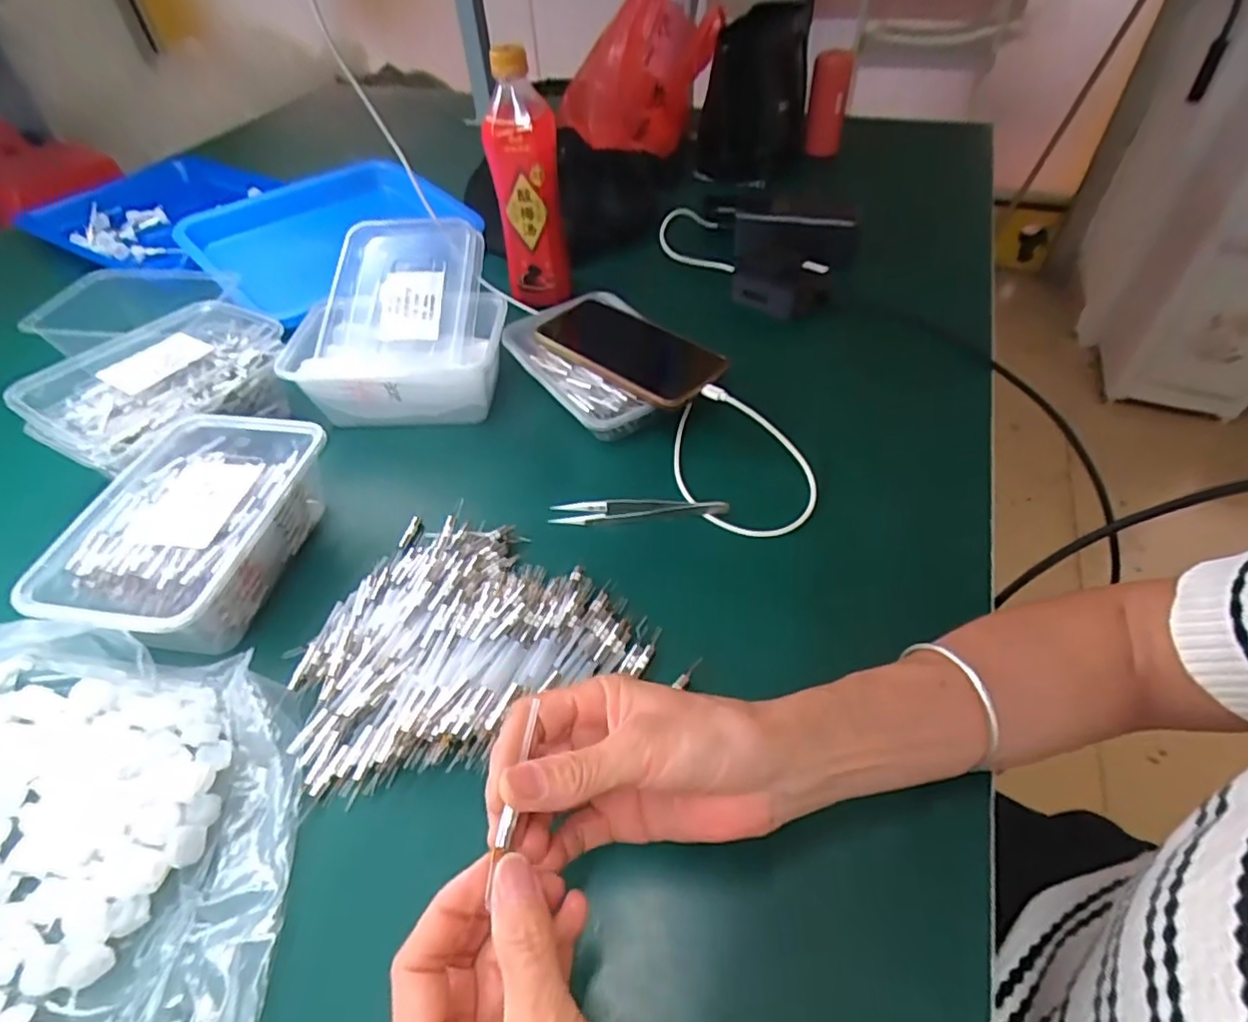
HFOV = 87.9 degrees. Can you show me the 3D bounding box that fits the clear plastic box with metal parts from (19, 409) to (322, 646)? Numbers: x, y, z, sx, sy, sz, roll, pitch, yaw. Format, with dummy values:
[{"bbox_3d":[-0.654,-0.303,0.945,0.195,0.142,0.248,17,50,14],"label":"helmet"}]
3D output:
[{"bbox_3d":[-0.281,0.013,0.424,0.128,0.051,0.173,9,48,10],"label":"clear plastic box with metal parts"}]

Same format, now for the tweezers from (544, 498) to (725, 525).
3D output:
[{"bbox_3d":[0.010,-0.001,0.456,0.123,0.011,0.016,3,47,4],"label":"tweezers"}]

